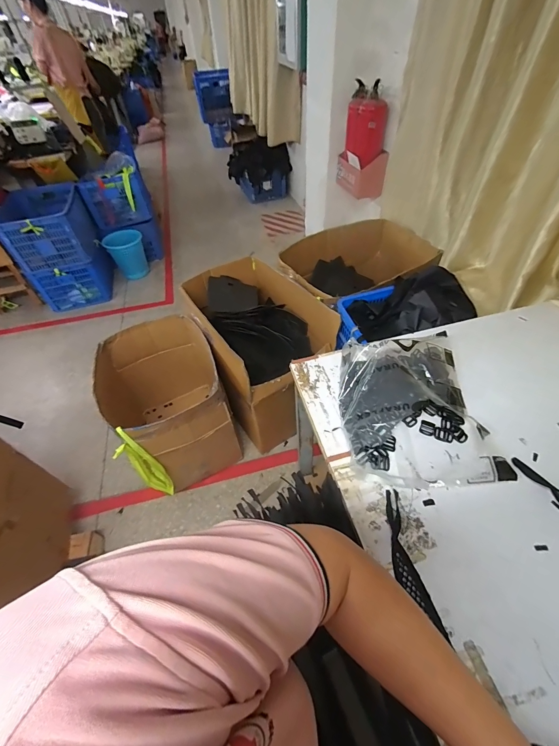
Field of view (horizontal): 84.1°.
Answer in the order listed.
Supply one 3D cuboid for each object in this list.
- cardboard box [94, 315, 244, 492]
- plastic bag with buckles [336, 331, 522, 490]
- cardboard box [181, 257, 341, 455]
[{"bbox_3d":[-0.466,0.138,1.312,0.484,0.484,0.536,-27,52,-18],"label":"cardboard box"},{"bbox_3d":[0.257,0.056,0.623,0.264,0.086,0.328,-2,49,2],"label":"plastic bag with buckles"},{"bbox_3d":[-0.087,-0.101,1.421,0.437,0.527,0.653,-21,51,-14],"label":"cardboard box"}]

